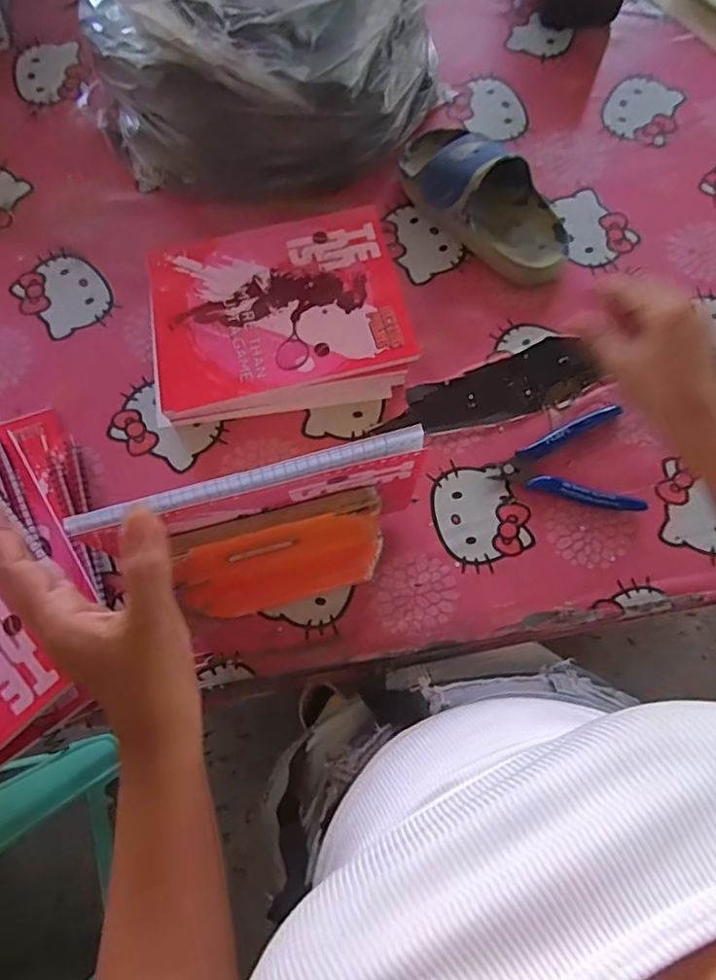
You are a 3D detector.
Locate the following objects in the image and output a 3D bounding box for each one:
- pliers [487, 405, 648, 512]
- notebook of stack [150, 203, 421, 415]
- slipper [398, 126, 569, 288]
[{"bbox_3d":[0.162,-0.019,0.467,0.108,0.020,0.082,-6,74,-2],"label":"pliers"},{"bbox_3d":[-0.068,-0.152,0.482,0.203,0.008,0.148,-15,75,-4],"label":"notebook of stack"},{"bbox_3d":[0.113,-0.261,0.516,0.179,0.052,0.077,42,78,11],"label":"slipper"}]

